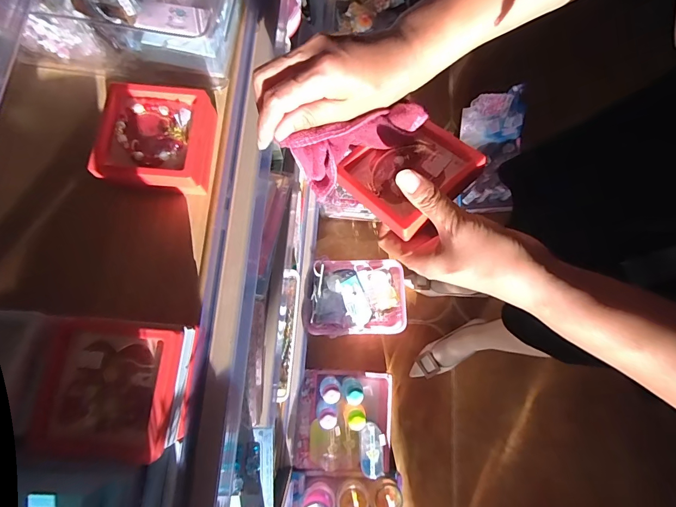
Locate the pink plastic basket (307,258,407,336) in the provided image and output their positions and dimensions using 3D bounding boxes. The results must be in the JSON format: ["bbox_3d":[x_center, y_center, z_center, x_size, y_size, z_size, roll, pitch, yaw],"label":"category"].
[{"bbox_3d":[0.052,0.120,1.008,0.273,0.088,0.206,-2,77,-2],"label":"pink plastic basket"}]

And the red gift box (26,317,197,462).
[{"bbox_3d":[-0.169,0.100,0.277,0.097,0.042,0.093,5,76,-1],"label":"red gift box"}]

